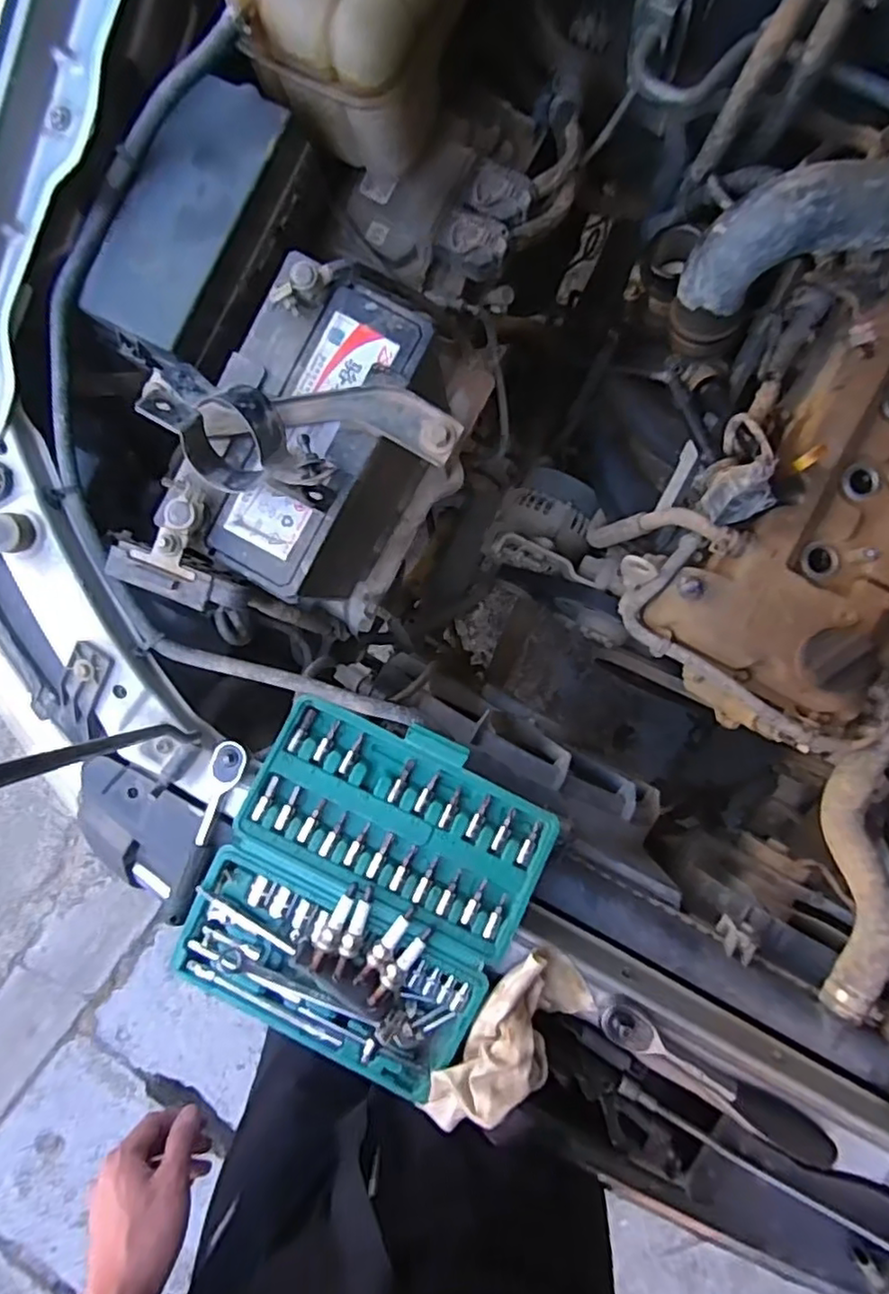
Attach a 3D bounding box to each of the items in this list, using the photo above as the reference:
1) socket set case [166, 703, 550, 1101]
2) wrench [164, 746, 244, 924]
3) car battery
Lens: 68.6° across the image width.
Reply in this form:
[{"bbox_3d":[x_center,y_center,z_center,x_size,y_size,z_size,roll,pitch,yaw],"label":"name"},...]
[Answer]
[{"bbox_3d":[-0.063,0.193,0.513,0.229,0.056,0.256,26,95,4],"label":"socket set case"},{"bbox_3d":[-0.192,0.145,0.516,0.025,0.029,0.142,20,95,4],"label":"wrench"},{"bbox_3d":[-0.095,-0.158,0.579,0.155,0.217,0.242,33,96,3],"label":"car battery"}]

